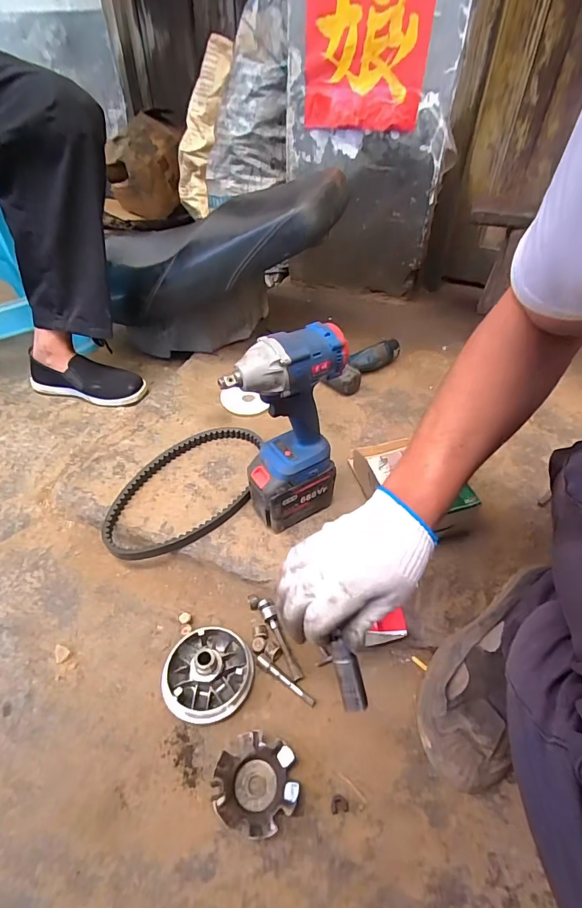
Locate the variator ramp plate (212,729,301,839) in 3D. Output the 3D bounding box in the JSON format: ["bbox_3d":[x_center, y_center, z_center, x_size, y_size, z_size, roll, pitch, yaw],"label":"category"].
[{"bbox_3d":[-0.033,0.326,0.417,0.081,0.024,0.078,0,42,0],"label":"variator ramp plate"}]

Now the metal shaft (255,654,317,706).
[{"bbox_3d":[-0.008,0.264,0.488,0.082,0.007,0.011,29,49,27],"label":"metal shaft"}]

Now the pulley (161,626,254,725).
[{"bbox_3d":[-0.098,0.248,0.482,0.101,0.050,0.095,0,42,0],"label":"pulley"}]

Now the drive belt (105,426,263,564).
[{"bbox_3d":[-0.159,0.056,0.665,0.280,0.031,0.172,-35,55,-26],"label":"drive belt"}]

